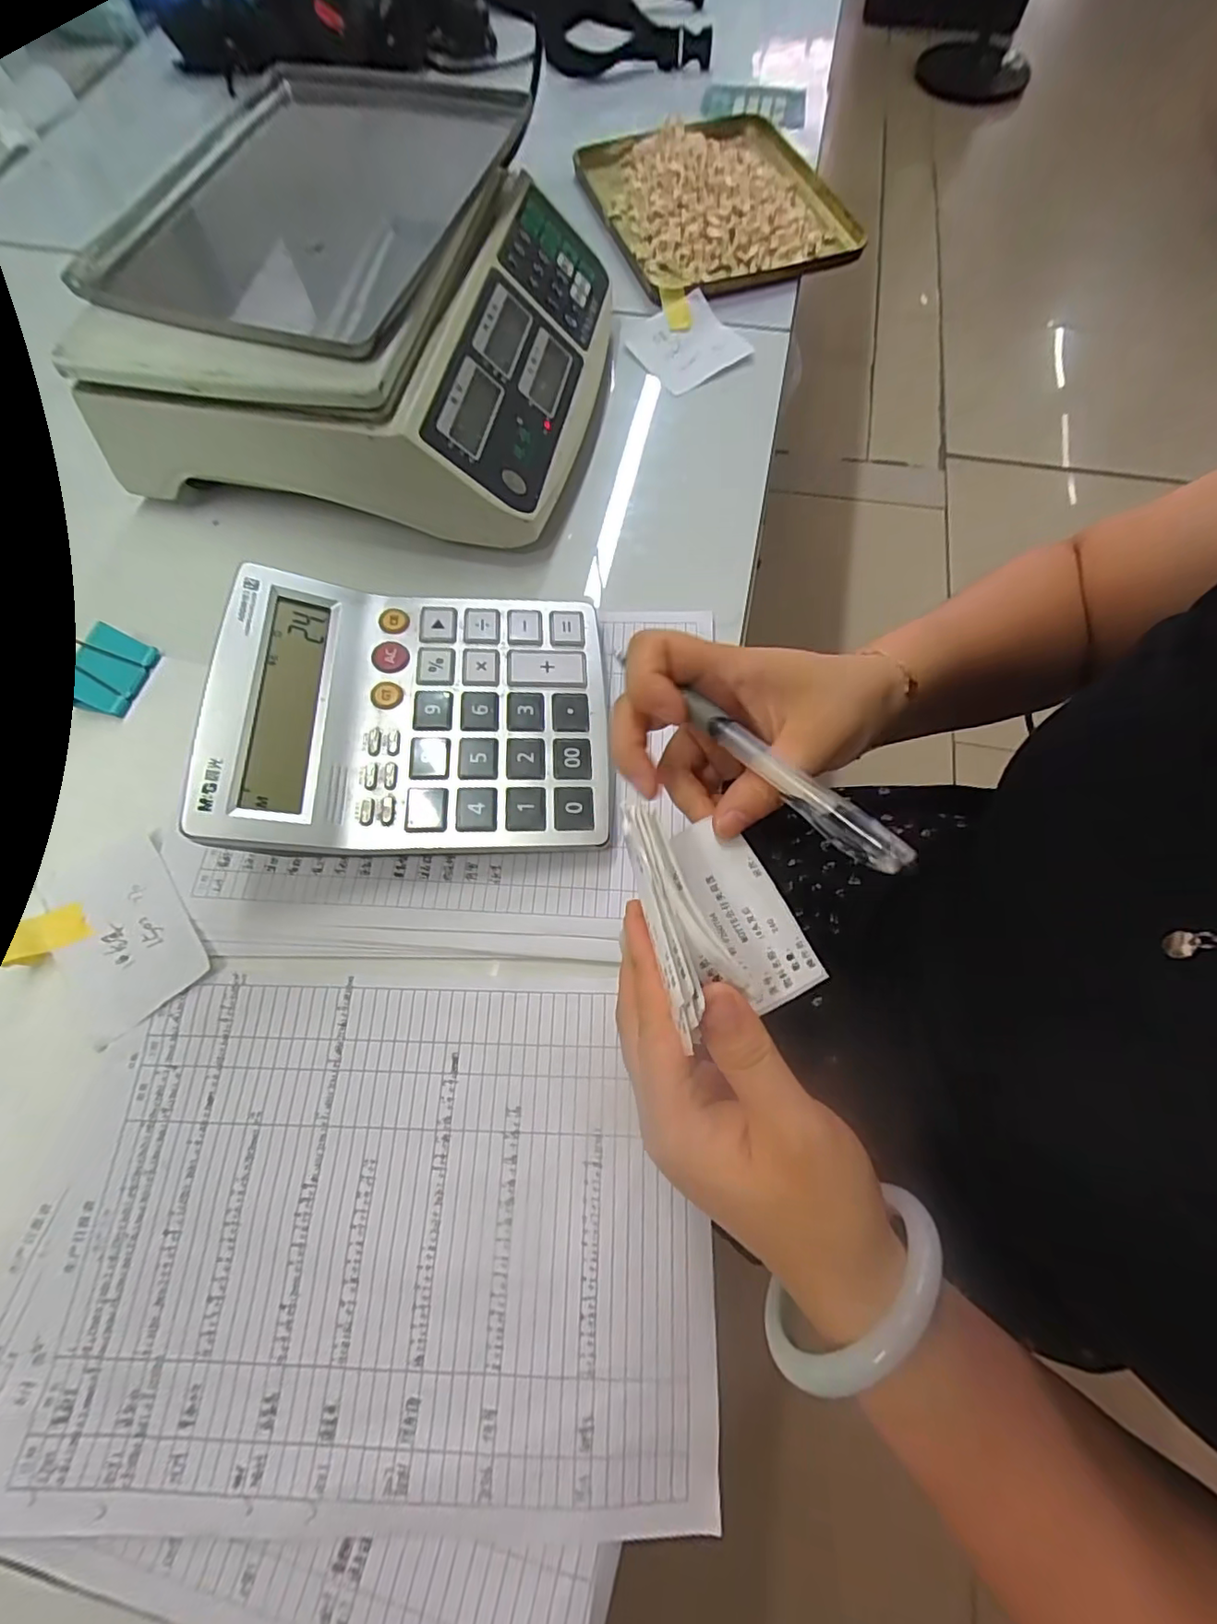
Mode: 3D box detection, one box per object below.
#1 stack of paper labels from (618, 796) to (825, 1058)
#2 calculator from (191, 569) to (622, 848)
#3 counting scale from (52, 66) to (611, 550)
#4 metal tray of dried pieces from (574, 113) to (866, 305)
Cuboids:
[{"bbox_3d":[0.040,0.030,0.200,0.060,0.050,0.073,-14,69,-5],"label":"stack of paper labels"},{"bbox_3d":[-0.100,-0.055,0.318,0.193,0.061,0.160,-4,69,-1],"label":"calculator"},{"bbox_3d":[-0.149,-0.357,0.415,0.280,0.107,0.327,10,69,4],"label":"counting scale"},{"bbox_3d":[0.103,-0.578,0.544,0.212,0.031,0.268,-18,71,-5],"label":"metal tray of dried pieces"}]

